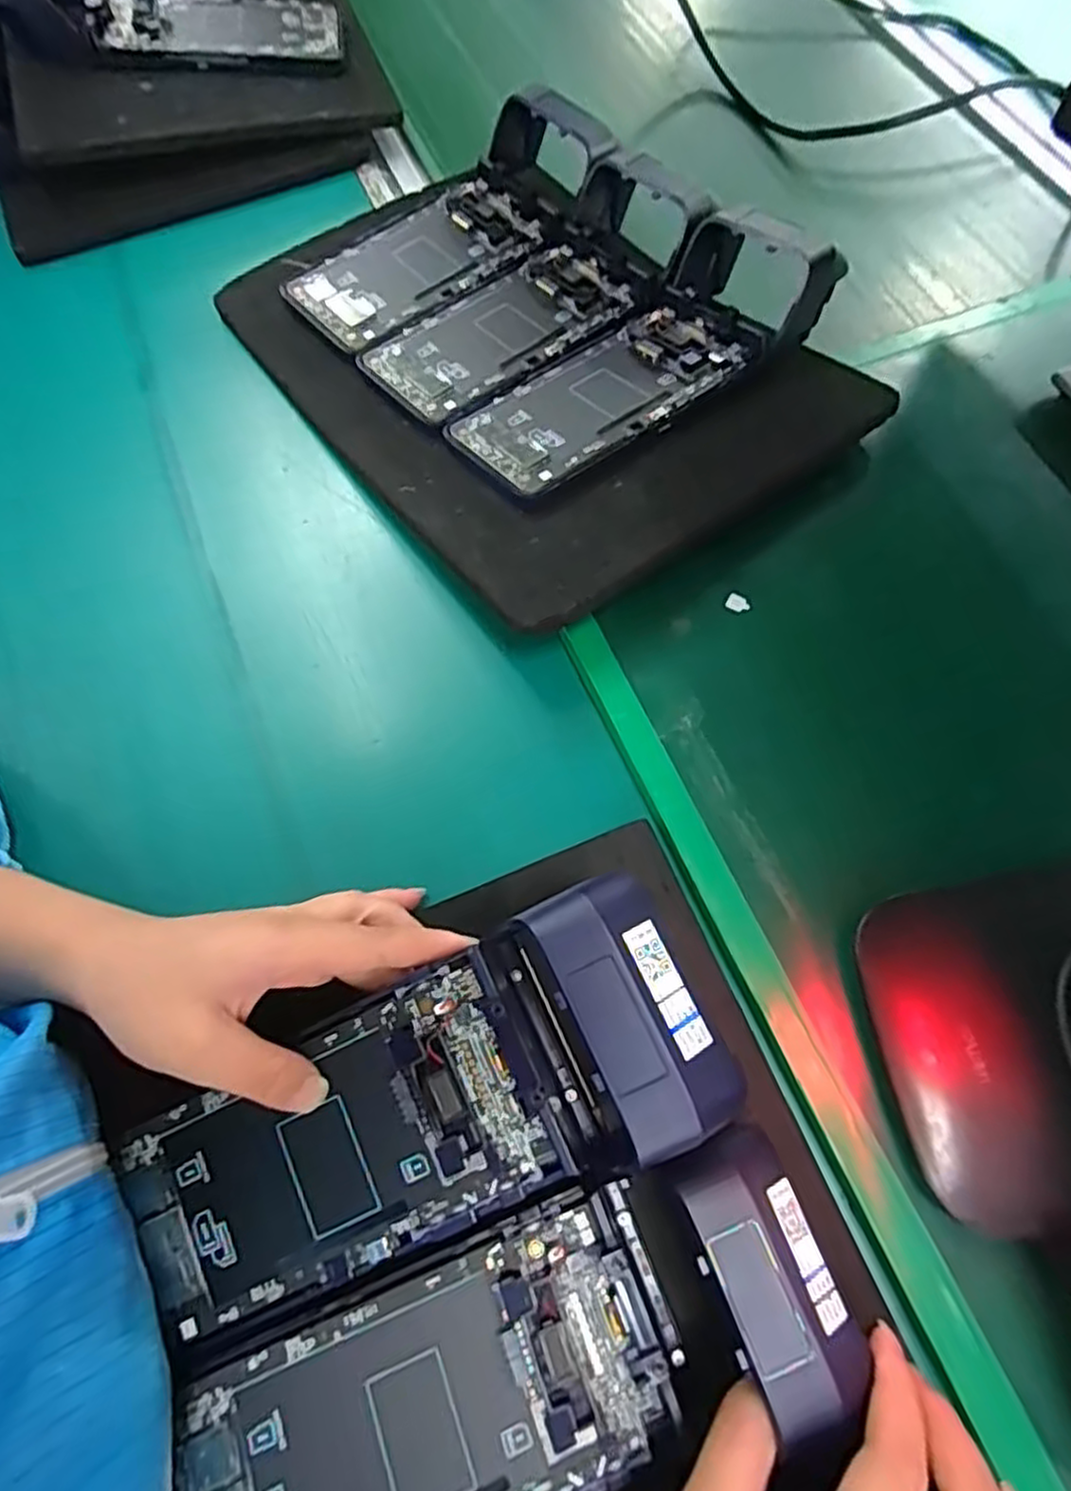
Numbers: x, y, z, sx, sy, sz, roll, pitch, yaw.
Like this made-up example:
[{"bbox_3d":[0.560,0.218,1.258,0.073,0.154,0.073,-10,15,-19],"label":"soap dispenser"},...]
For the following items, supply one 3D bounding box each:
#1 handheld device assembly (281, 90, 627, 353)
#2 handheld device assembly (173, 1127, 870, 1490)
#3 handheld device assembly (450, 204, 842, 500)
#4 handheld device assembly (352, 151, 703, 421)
[{"bbox_3d":[-0.055,-0.327,0.444,0.214,0.044,0.094,-39,73,-15],"label":"handheld device assembly"},{"bbox_3d":[-0.007,0.208,0.241,0.216,0.051,0.081,-26,69,1],"label":"handheld device assembly"},{"bbox_3d":[0.058,-0.209,0.386,0.220,0.044,0.084,-38,72,-15],"label":"handheld device assembly"},{"bbox_3d":[0.001,-0.264,0.417,0.205,0.044,0.083,-37,72,-14],"label":"handheld device assembly"}]

